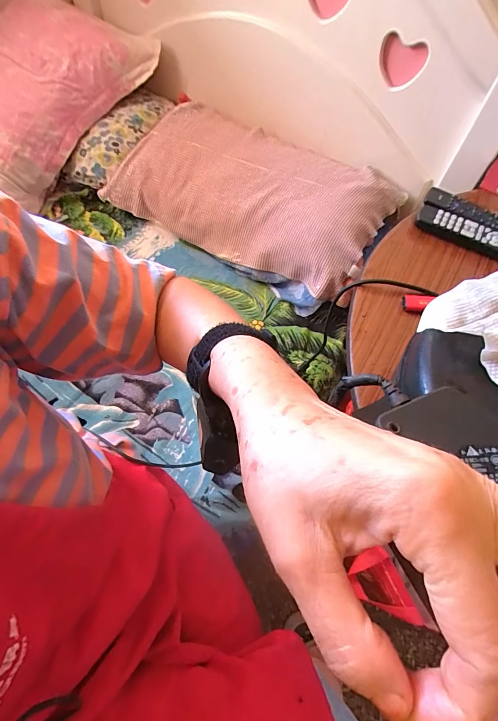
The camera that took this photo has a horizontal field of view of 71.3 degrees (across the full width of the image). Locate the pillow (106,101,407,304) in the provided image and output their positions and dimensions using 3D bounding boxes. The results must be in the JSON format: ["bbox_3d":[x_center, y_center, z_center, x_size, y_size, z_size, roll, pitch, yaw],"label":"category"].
[{"bbox_3d":[-0.005,-0.407,0.859,0.652,0.151,0.306,28,62,13],"label":"pillow"}]

